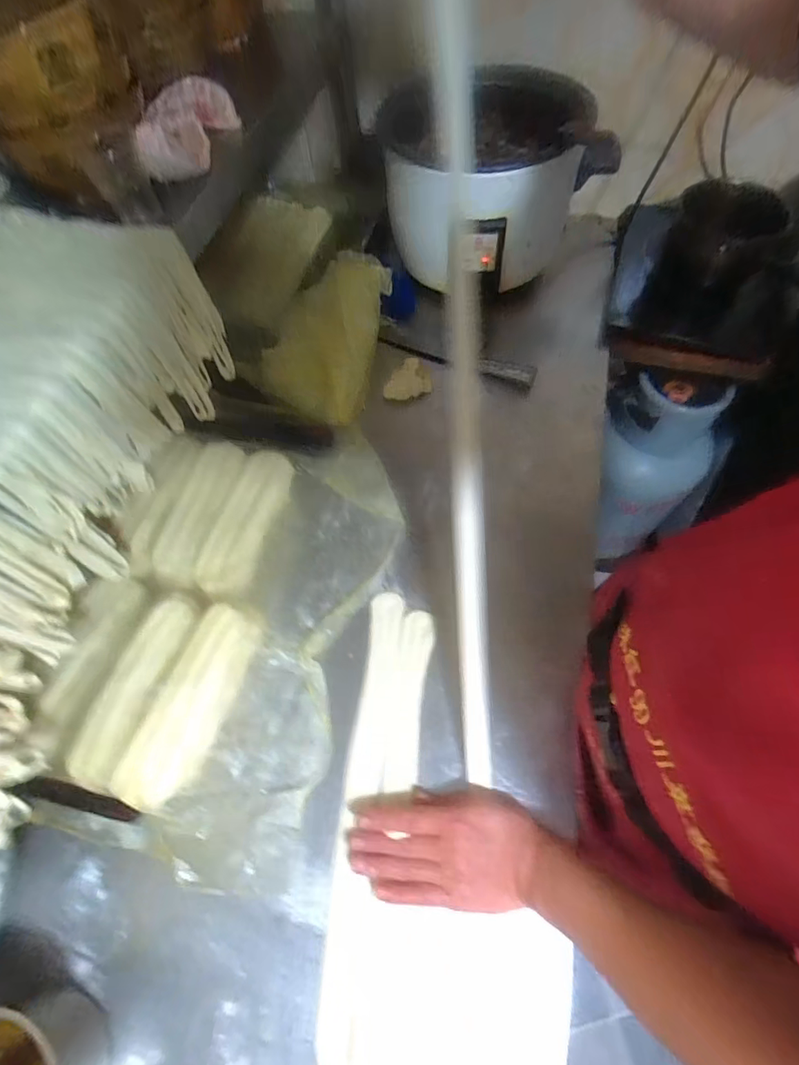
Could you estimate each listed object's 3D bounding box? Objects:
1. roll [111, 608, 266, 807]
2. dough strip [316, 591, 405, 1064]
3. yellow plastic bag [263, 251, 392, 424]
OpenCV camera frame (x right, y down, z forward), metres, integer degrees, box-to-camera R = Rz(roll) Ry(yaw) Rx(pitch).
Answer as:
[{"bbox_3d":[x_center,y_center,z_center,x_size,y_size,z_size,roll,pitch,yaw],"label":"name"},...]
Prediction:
[{"bbox_3d":[-0.229,0.190,0.541,0.068,0.057,0.213,18,65,11],"label":"roll"},{"bbox_3d":[-0.035,0.276,0.514,0.047,0.014,0.438,4,61,4],"label":"dough strip"},{"bbox_3d":[-0.125,-0.325,0.781,0.174,0.096,0.282,11,64,7],"label":"yellow plastic bag"}]

